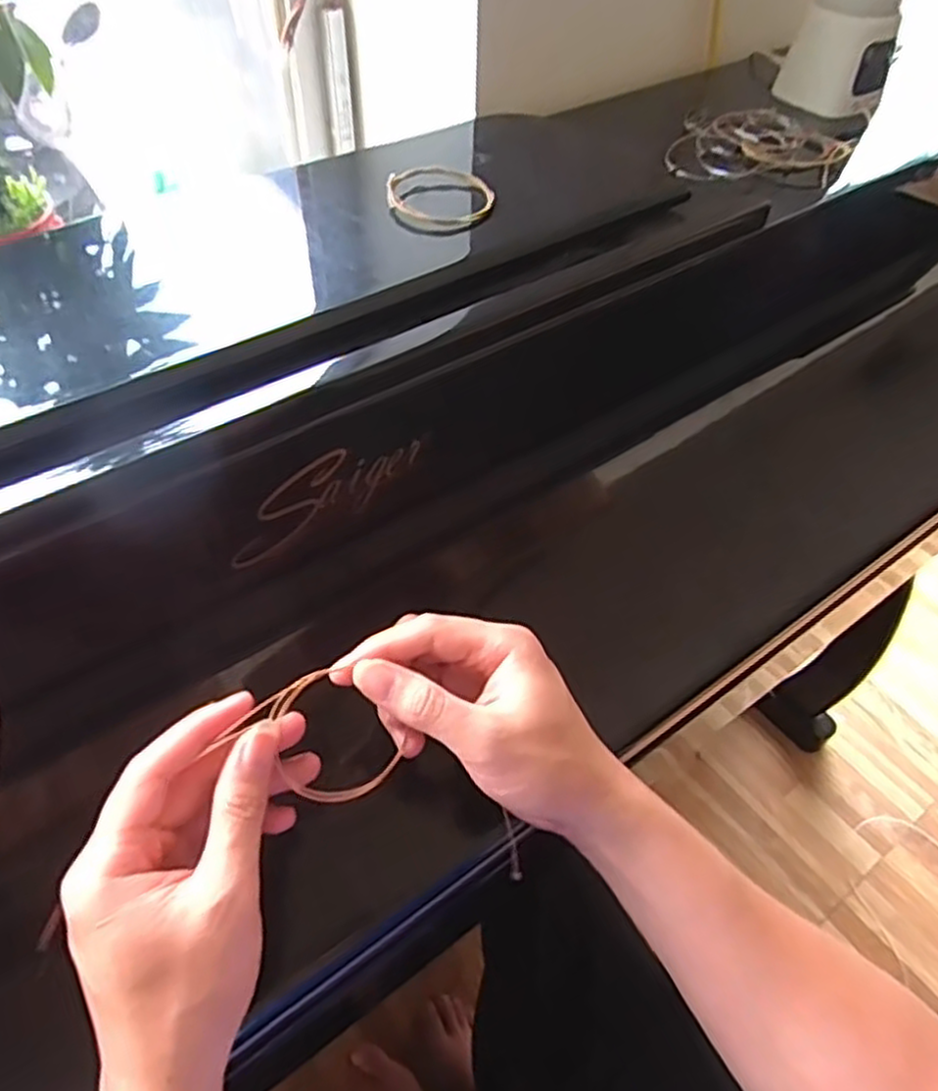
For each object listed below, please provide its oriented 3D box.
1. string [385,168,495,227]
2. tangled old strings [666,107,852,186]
[{"bbox_3d":[-0.018,-0.217,0.456,0.069,0.008,0.059,37,59,26],"label":"string"},{"bbox_3d":[0.213,-0.305,0.557,0.131,0.016,0.095,-2,50,-3],"label":"tangled old strings"}]

